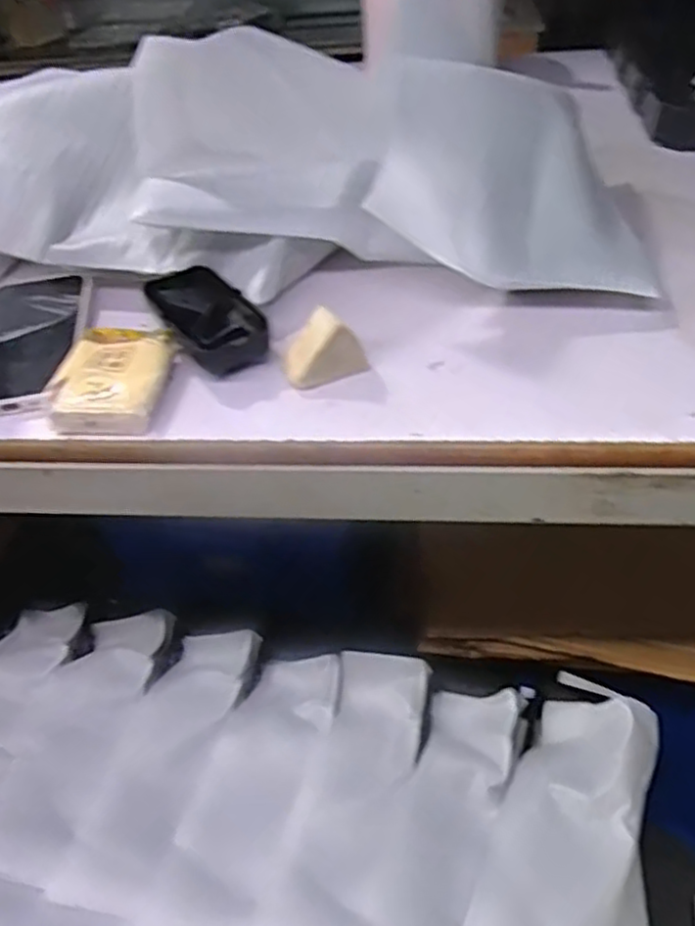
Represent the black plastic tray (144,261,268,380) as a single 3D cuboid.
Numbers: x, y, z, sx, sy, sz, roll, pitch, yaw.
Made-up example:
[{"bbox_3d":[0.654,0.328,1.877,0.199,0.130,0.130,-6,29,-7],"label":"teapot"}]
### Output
[{"bbox_3d":[-0.090,-0.094,0.452,0.049,0.026,0.101,-24,45,-20],"label":"black plastic tray"}]

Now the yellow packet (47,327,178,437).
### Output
[{"bbox_3d":[-0.135,-0.050,0.411,0.054,0.028,0.072,1,42,7],"label":"yellow packet"}]

